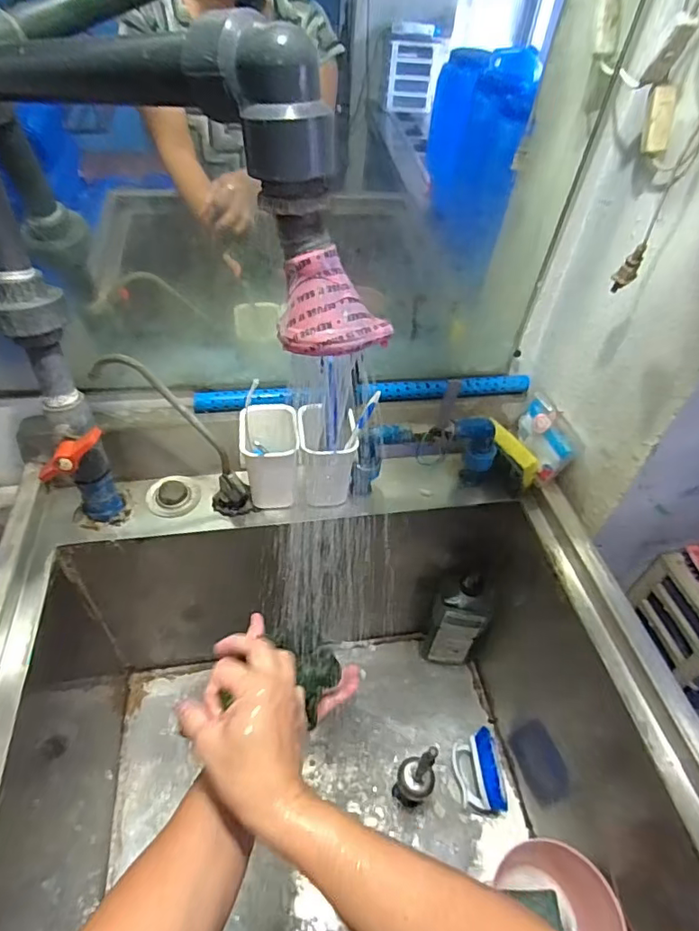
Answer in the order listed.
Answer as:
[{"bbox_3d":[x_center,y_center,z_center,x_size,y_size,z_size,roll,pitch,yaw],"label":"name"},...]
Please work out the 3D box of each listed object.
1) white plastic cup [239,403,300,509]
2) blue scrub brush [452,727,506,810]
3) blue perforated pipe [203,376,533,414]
[{"bbox_3d":[-0.102,-0.007,0.688,0.071,0.120,0.073,-2,47,-7],"label":"white plastic cup"},{"bbox_3d":[0.212,0.483,0.845,0.082,0.055,0.114,2,46,-3],"label":"blue scrub brush"},{"bbox_3d":[0.030,-0.104,0.764,0.484,0.024,0.025,-5,47,-10],"label":"blue perforated pipe"}]

